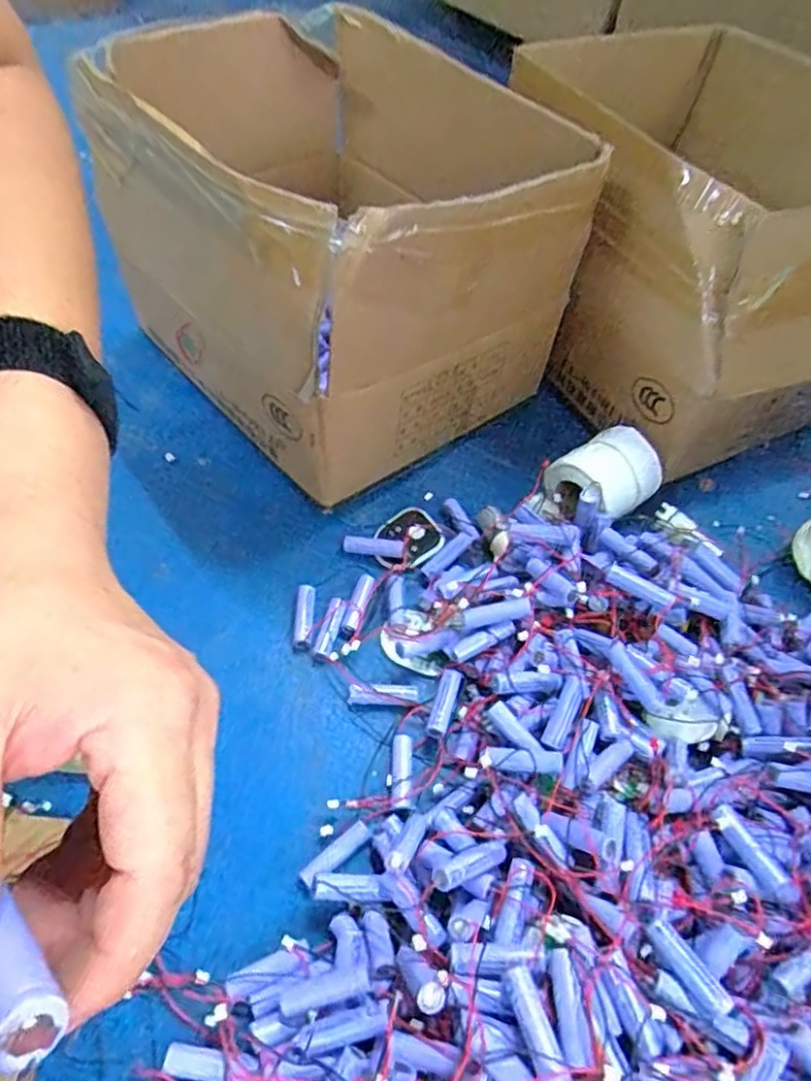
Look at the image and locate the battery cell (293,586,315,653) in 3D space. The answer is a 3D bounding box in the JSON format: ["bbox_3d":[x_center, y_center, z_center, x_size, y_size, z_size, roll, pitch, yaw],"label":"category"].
[{"bbox_3d":[-0.080,0.061,0.535,0.015,0.011,0.055,4,53,-2],"label":"battery cell"}]

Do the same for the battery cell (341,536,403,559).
[{"bbox_3d":[-0.027,0.005,0.573,0.050,0.017,0.015,7,53,0],"label":"battery cell"}]

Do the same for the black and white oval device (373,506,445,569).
[{"bbox_3d":[-0.001,-0.003,0.583,0.060,0.010,0.048,-29,61,-24],"label":"black and white oval device"}]

